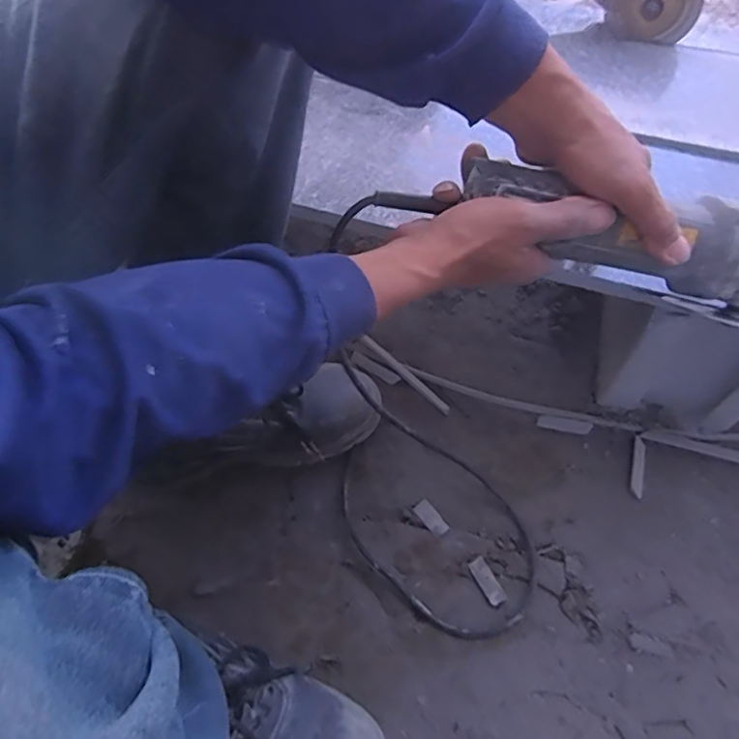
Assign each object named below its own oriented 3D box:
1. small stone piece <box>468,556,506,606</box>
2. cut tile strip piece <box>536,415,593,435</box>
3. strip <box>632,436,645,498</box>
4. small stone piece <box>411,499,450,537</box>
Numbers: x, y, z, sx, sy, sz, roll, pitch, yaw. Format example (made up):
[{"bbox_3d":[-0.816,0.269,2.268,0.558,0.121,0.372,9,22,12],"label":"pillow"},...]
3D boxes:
[{"bbox_3d":[0.115,0.207,0.571,0.017,0.006,0.044,-25,58,-13],"label":"small stone piece"},{"bbox_3d":[0.219,0.062,0.657,0.058,0.006,0.015,13,58,12],"label":"cut tile strip piece"},{"bbox_3d":[0.290,0.104,0.625,0.010,0.006,0.067,13,57,12],"label":"strip"},{"bbox_3d":[0.064,0.154,0.607,0.018,0.004,0.040,-33,60,-18],"label":"small stone piece"}]

